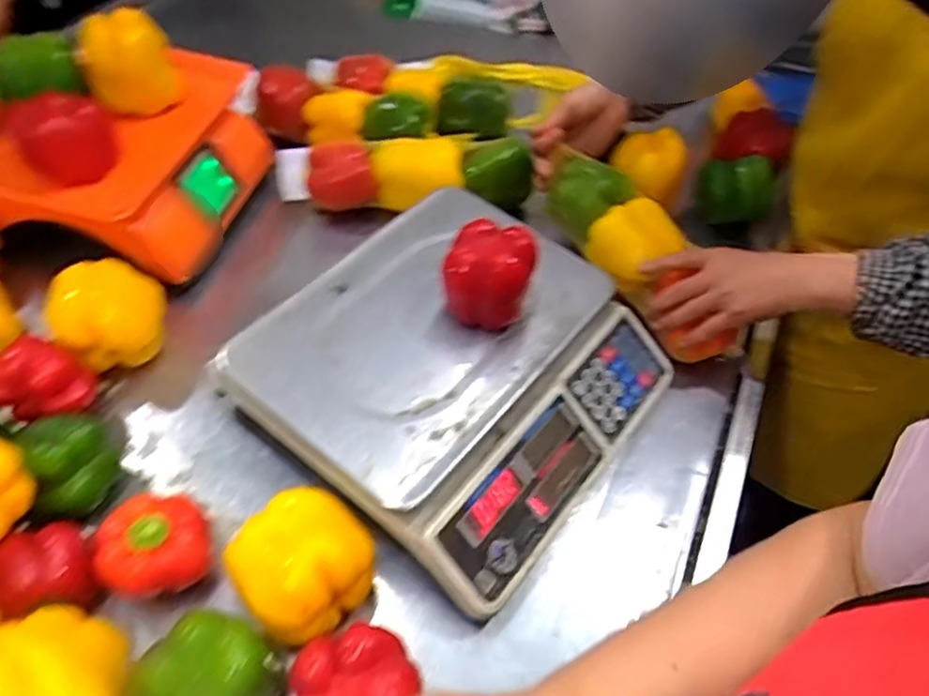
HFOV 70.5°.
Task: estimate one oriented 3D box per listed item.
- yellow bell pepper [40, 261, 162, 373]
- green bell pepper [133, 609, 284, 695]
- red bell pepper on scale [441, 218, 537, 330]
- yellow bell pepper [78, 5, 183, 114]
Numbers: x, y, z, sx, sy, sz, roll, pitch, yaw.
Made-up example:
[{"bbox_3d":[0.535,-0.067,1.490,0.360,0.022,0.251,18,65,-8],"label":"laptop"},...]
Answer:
[{"bbox_3d":[-0.345,-0.032,0.637,0.097,0.074,0.079,-25,58,-24],"label":"yellow bell pepper"},{"bbox_3d":[-0.172,0.237,0.460,0.082,0.087,0.076,3,51,-4],"label":"green bell pepper"},{"bbox_3d":[0.021,-0.064,0.598,0.073,0.081,0.065,15,52,6],"label":"red bell pepper on scale"},{"bbox_3d":[-0.347,-0.295,0.683,0.087,0.080,0.071,-16,55,-18],"label":"yellow bell pepper"}]

